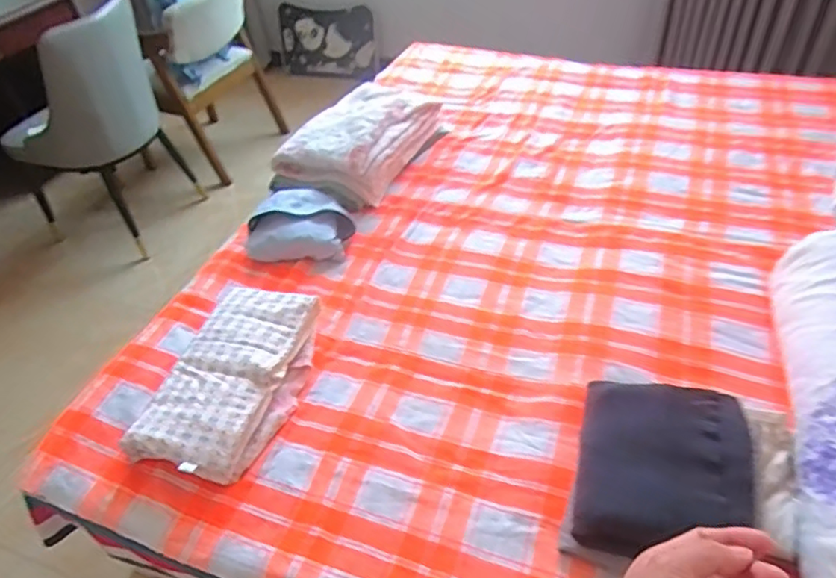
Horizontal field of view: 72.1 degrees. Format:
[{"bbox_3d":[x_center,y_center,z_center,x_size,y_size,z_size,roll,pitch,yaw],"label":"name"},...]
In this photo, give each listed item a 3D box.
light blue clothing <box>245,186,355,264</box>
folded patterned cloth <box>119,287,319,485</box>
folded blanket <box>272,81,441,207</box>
[{"bbox_3d":[-0.298,-0.163,1.447,0.259,0.125,0.208,-11,44,-4],"label":"light blue clothing"},{"bbox_3d":[-0.361,0.183,1.155,0.239,0.106,0.411,11,47,17],"label":"folded patterned cloth"},{"bbox_3d":[-0.167,-0.435,1.681,0.328,0.160,0.439,14,48,20],"label":"folded blanket"}]

